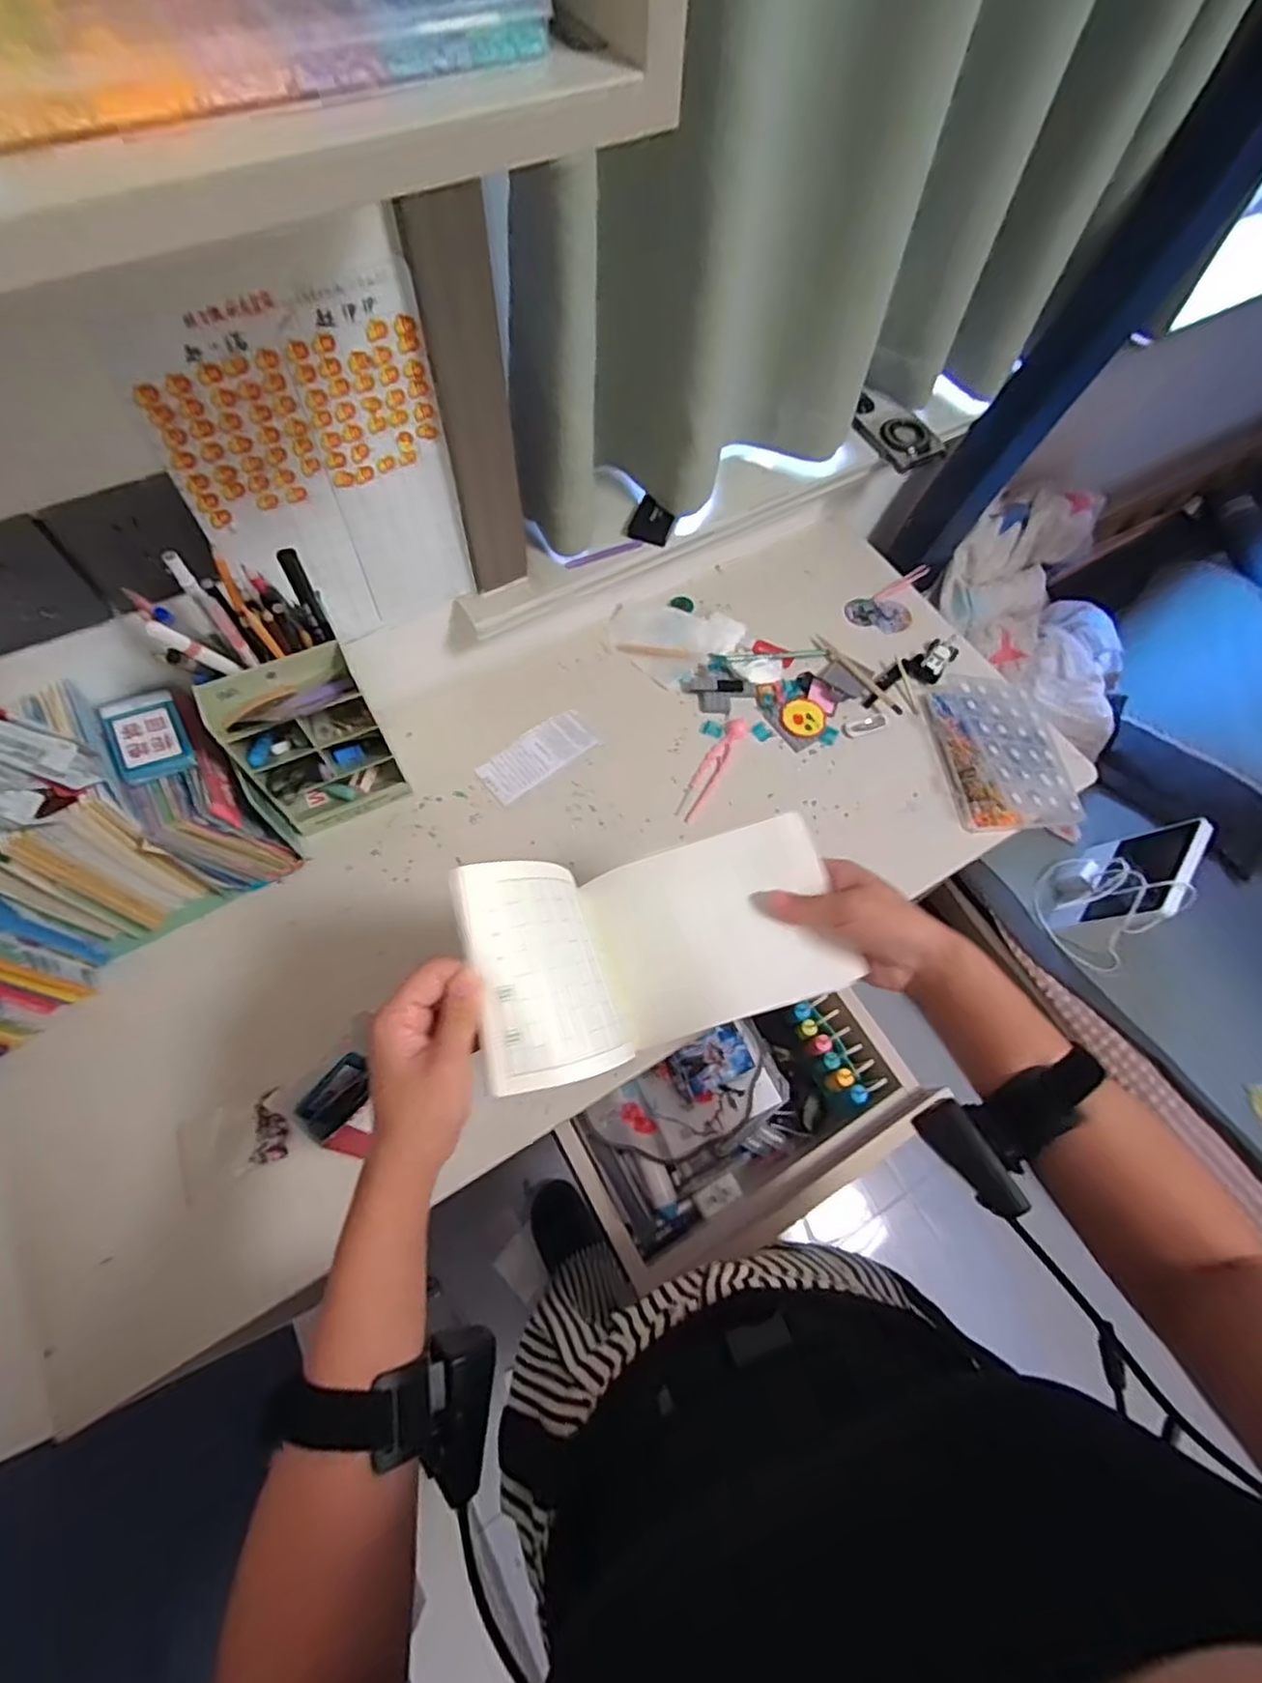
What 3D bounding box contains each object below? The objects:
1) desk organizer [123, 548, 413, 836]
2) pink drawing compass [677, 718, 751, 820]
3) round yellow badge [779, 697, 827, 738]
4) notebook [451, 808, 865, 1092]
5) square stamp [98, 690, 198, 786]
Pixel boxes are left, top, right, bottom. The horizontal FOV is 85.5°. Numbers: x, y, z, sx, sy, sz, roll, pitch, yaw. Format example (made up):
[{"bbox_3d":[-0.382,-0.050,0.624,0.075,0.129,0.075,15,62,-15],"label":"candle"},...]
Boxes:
[{"bbox_3d":[-0.308,-0.127,0.627,0.119,0.271,0.110,-26,69,-13],"label":"desk organizer"},{"bbox_3d":[0.092,-0.084,0.772,0.027,0.005,0.146,29,67,11],"label":"pink drawing compass"},{"bbox_3d":[0.204,-0.146,0.804,0.052,0.005,0.053,1,65,-2],"label":"round yellow badge"},{"bbox_3d":[0.005,0.073,0.447,0.239,0.132,0.118,-3,62,-35],"label":"notebook"},{"bbox_3d":[-0.417,-0.092,0.589,0.057,0.017,0.083,-26,69,-13],"label":"square stamp"}]

